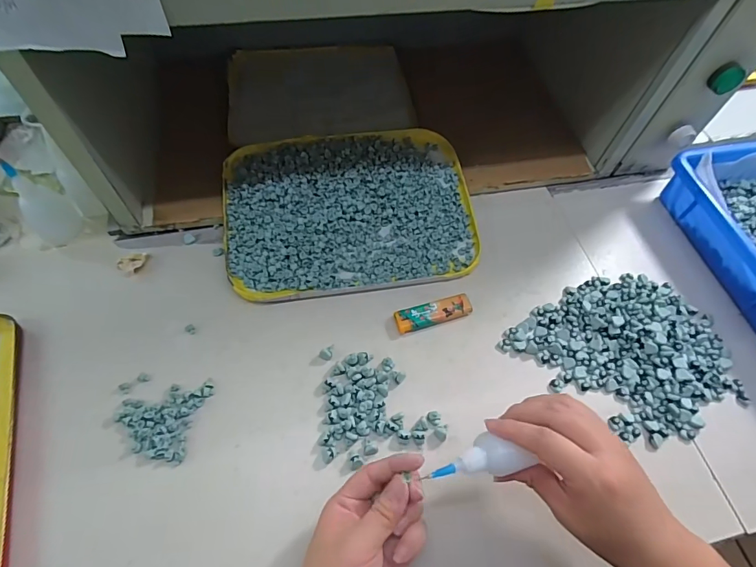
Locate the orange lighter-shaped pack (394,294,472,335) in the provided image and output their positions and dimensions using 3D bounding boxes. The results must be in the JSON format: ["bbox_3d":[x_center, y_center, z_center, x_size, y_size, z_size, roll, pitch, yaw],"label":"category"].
[{"bbox_3d":[0.057,0.030,0.422,0.079,0.007,0.024,-16,63,-12],"label":"orange lighter-shaped pack"}]

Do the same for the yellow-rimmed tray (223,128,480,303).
[{"bbox_3d":[-0.031,-0.089,0.473,0.272,0.025,0.205,-8,62,-8],"label":"yellow-rimmed tray"}]

